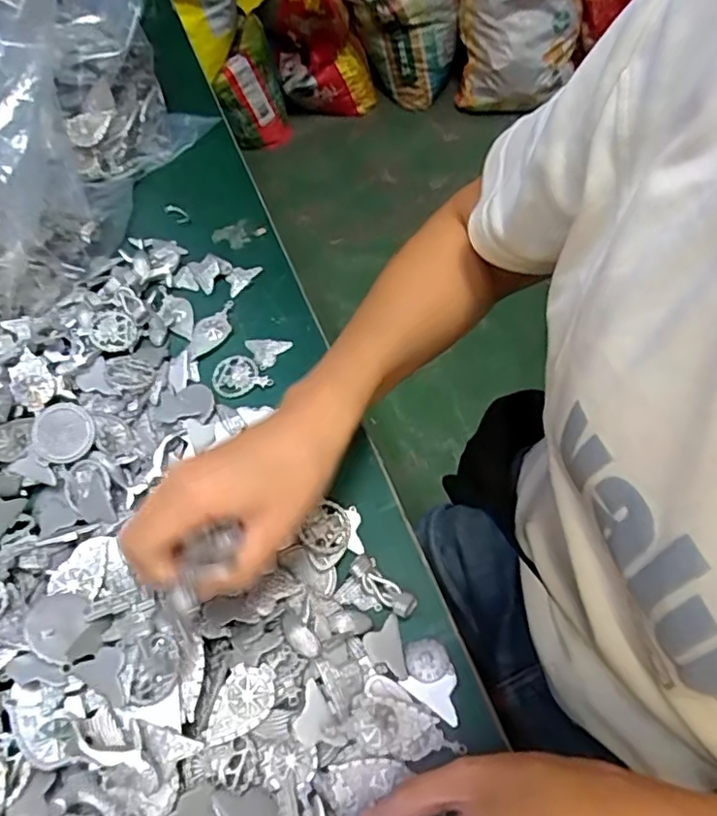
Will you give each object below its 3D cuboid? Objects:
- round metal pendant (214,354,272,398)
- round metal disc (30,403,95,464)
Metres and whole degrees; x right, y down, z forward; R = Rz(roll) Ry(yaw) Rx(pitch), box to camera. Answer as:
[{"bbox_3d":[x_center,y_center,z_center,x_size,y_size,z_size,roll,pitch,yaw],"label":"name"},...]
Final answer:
[{"bbox_3d":[-0.089,-0.025,0.449,0.040,0.007,0.034,-18,59,-7],"label":"round metal pendant"},{"bbox_3d":[-0.201,0.017,0.409,0.041,0.008,0.040,1,82,-5],"label":"round metal disc"}]

